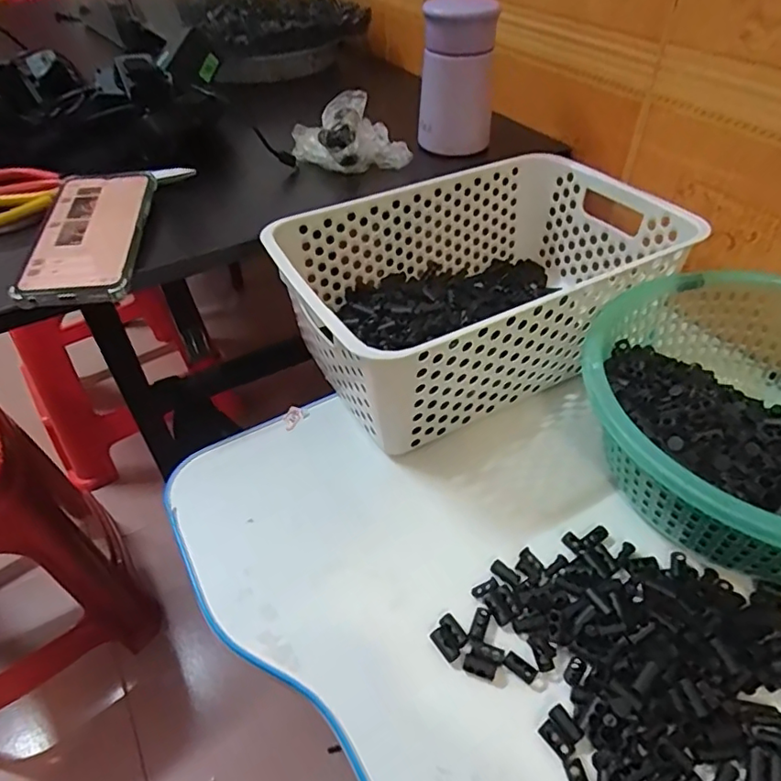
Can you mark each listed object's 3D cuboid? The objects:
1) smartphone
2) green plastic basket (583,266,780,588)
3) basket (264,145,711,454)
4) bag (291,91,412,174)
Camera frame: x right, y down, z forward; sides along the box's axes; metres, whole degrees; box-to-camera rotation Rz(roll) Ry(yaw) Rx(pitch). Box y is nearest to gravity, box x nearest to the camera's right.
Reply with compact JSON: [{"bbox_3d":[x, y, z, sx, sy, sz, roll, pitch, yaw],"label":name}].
[{"bbox_3d":[-0.234,-0.124,0.431,0.077,0.013,0.159,-7,51,-4],"label":"smartphone"},{"bbox_3d":[0.246,0.024,0.364,0.224,0.085,0.224,-1,44,1],"label":"green plastic basket"},{"bbox_3d":[0.077,-0.088,0.472,0.299,0.109,0.197,-24,48,-20],"label":"basket"},{"bbox_3d":[-0.042,-0.251,0.548,0.109,0.045,0.099,-6,45,-5],"label":"bag"}]

